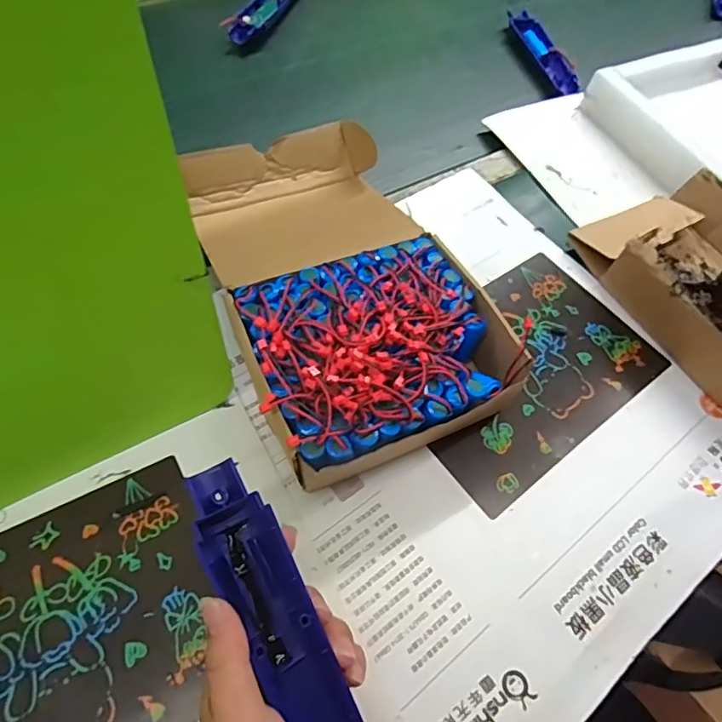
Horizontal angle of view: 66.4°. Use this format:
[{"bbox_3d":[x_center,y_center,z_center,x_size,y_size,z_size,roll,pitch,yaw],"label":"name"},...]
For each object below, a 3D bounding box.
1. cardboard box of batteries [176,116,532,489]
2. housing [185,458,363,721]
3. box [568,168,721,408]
[{"bbox_3d":[-0.021,-0.070,0.426,0.176,0.074,0.314,-17,61,-17],"label":"cardboard box of batteries"},{"bbox_3d":[-0.037,0.129,0.263,0.035,0.021,0.166,-25,81,-18],"label":"housing"},{"bbox_3d":[0.305,-0.069,0.465,0.159,0.061,0.222,-20,64,-18],"label":"box"}]

